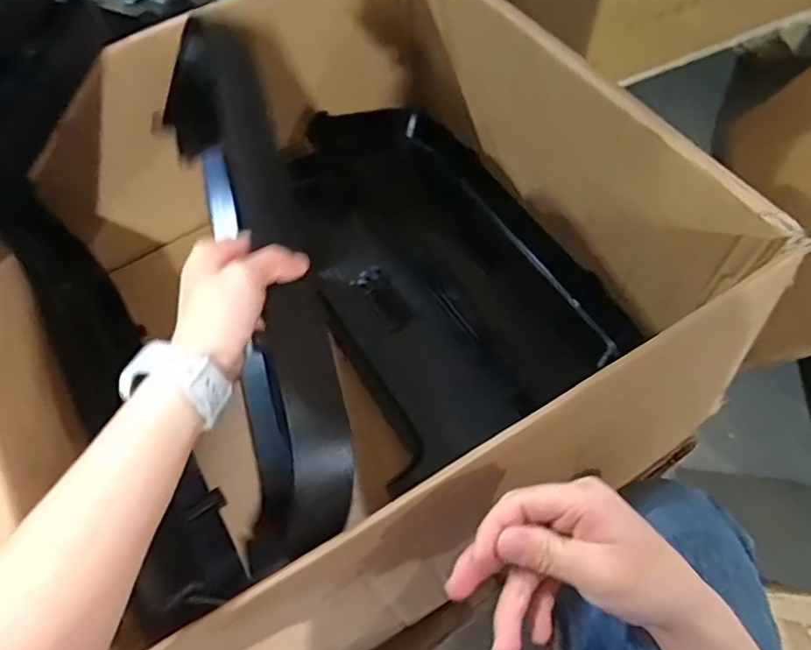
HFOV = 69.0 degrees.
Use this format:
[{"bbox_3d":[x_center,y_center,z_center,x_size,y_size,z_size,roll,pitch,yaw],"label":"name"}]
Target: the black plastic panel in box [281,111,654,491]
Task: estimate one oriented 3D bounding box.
[{"bbox_3d":[0.019,-0.076,0.760,0.303,0.073,0.508,-28,64,-10],"label":"black plastic panel in box"}]

